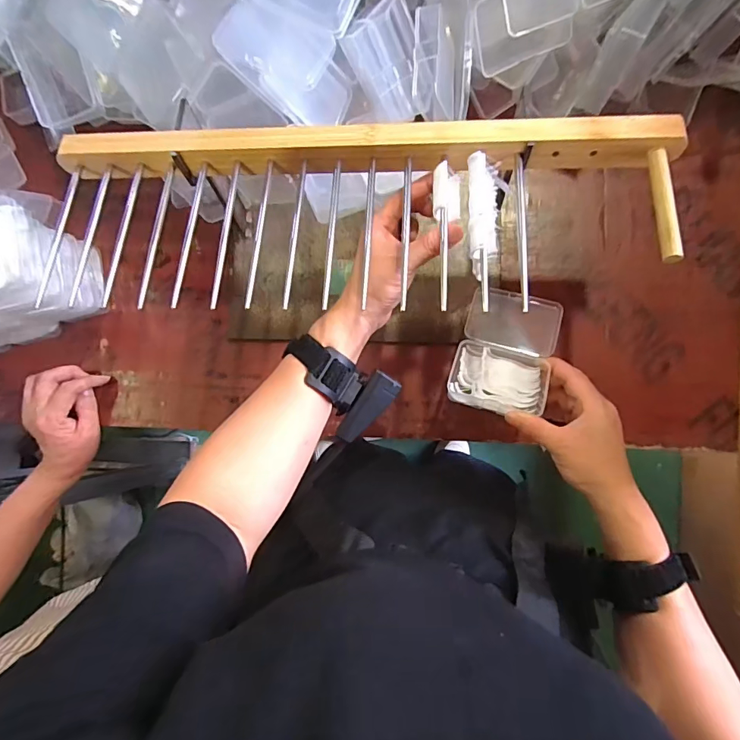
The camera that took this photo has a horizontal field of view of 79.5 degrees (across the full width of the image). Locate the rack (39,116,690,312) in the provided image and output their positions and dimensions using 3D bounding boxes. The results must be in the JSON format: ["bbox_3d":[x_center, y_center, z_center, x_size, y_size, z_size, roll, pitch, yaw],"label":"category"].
[{"bbox_3d":[-0.018,-0.121,0.347,0.494,0.036,0.147,2,85,6],"label":"rack"}]

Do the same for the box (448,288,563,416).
[{"bbox_3d":[0.131,-0.017,0.428,0.087,0.037,0.119,19,87,7],"label":"box"}]

